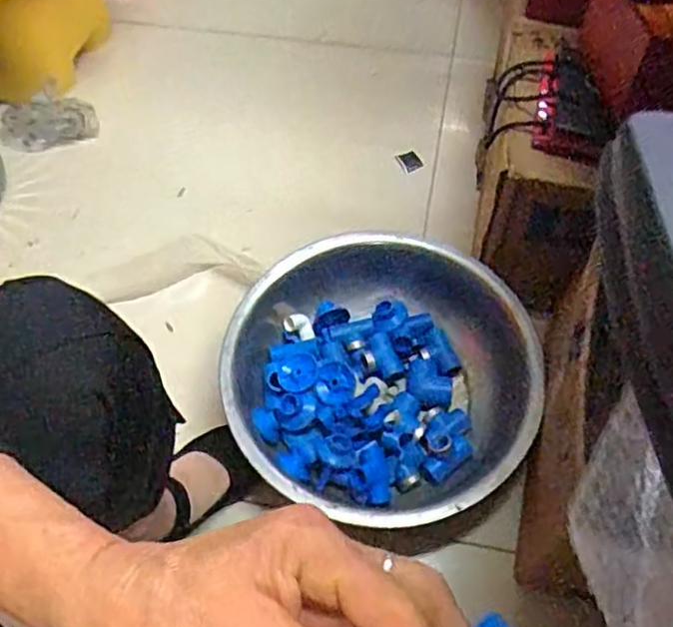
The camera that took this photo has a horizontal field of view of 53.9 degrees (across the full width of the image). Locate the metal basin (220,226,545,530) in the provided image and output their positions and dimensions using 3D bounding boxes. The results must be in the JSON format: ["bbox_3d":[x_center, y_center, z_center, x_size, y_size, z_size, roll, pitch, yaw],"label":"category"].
[{"bbox_3d":[0.046,0.068,0.746,0.335,0.084,0.332,-3,59,-2],"label":"metal basin"}]

